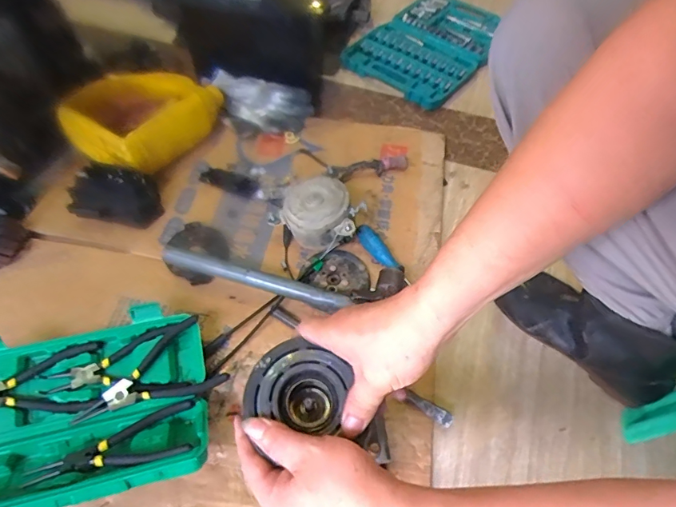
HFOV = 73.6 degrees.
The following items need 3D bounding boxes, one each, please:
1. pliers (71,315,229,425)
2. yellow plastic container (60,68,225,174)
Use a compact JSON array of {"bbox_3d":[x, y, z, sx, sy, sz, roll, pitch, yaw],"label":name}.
[{"bbox_3d":[-0.219,0.149,0.520,0.159,0.013,0.089,-29,63,-21],"label":"pliers"},{"bbox_3d":[-0.306,-0.229,0.749,0.159,0.085,0.230,33,60,17],"label":"yellow plastic container"}]

